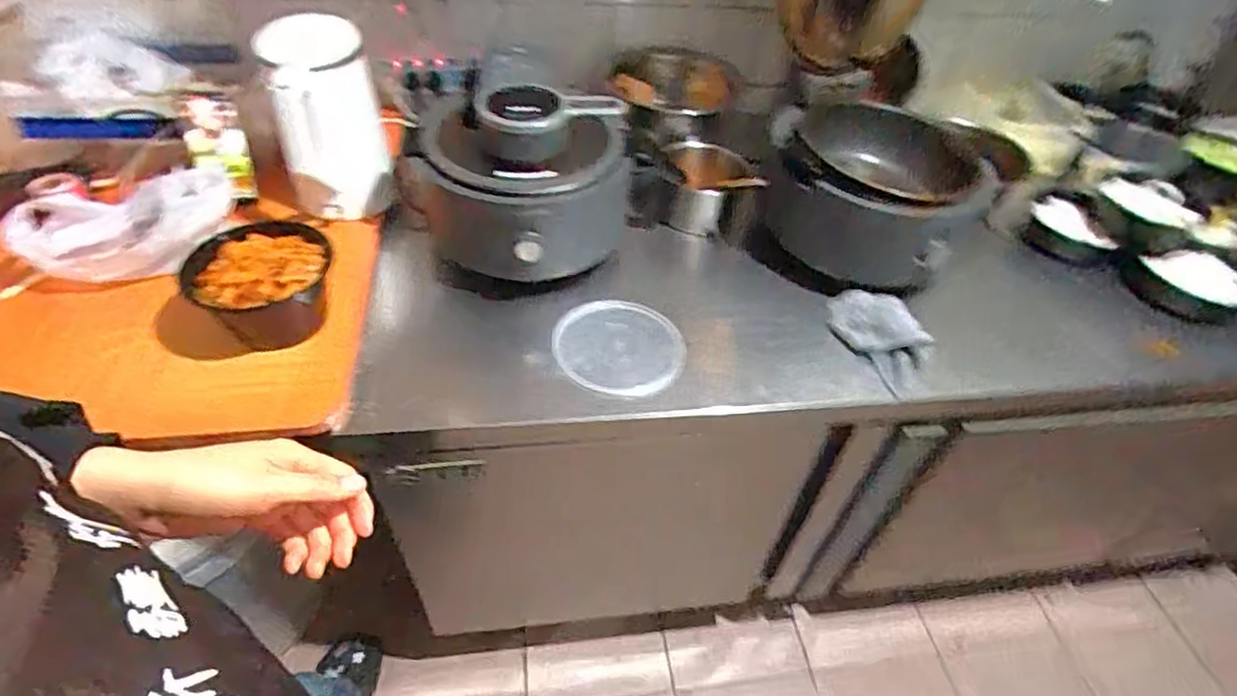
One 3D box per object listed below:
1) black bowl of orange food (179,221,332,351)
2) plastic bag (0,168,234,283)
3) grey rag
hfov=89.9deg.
[{"bbox_3d":[-0.433,-0.075,0.776,0.169,0.096,0.159,2,45,-2],"label":"black bowl of orange food"},{"bbox_3d":[-0.638,-0.159,0.813,0.236,0.103,0.093,-11,47,-15],"label":"plastic bag"},{"bbox_3d":[0.370,-0.017,0.859,0.102,0.033,0.180,-16,49,-19],"label":"grey rag"}]

